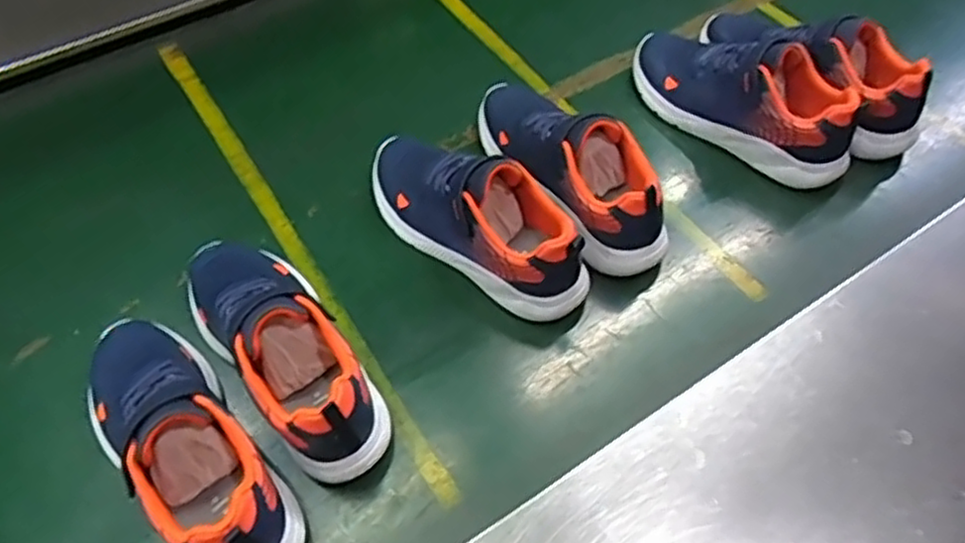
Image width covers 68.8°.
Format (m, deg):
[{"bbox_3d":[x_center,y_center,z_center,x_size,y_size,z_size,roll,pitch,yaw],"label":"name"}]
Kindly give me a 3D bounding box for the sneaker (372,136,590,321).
[{"bbox_3d":[-0.014,-0.059,0.685,0.268,0.103,0.089,31,61,21],"label":"sneaker"}]

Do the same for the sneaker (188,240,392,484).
[{"bbox_3d":[-0.177,0.053,0.609,0.105,0.108,0.272,-33,61,-20],"label":"sneaker"}]

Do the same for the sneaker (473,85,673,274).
[{"bbox_3d":[0.089,-0.116,0.721,0.095,0.107,0.269,-28,59,-17],"label":"sneaker"}]

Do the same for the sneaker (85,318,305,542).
[{"bbox_3d":[-0.243,0.129,0.558,0.104,0.103,0.270,-37,62,-22],"label":"sneaker"}]

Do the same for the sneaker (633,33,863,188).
[{"bbox_3d":[0.284,-0.199,0.787,0.270,0.113,0.095,35,63,23],"label":"sneaker"}]

